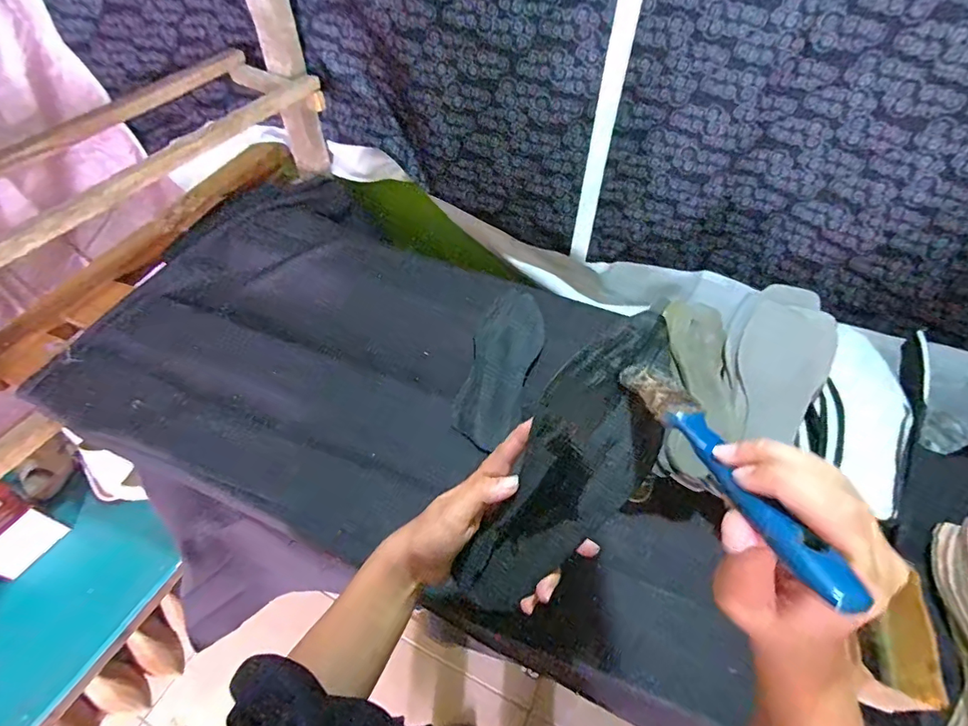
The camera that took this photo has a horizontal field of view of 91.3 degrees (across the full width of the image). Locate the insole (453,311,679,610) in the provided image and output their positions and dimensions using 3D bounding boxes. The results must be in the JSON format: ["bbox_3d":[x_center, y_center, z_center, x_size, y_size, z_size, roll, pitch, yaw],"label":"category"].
[{"bbox_3d":[0.055,0.081,0.317,0.072,0.236,0.041,33,14,21],"label":"insole"}]

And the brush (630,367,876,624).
[{"bbox_3d":[0.110,0.043,0.227,0.022,0.011,0.157,-6,29,-8],"label":"brush"}]

